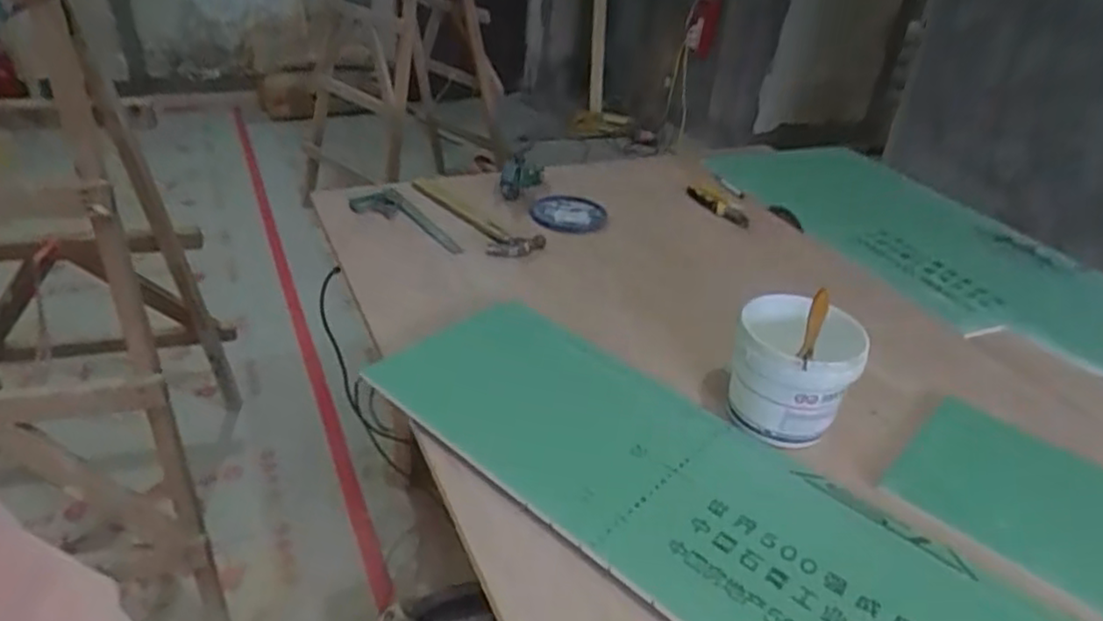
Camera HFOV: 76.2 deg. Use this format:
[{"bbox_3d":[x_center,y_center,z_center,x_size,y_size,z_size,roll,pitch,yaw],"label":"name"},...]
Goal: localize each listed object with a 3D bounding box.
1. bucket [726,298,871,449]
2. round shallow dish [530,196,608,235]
[{"bbox_3d":[0.326,0.080,0.947,0.153,0.148,0.153,4,32,-2],"label":"bucket"},{"bbox_3d":[0.036,-0.200,1.503,0.163,0.035,0.166,0,32,-7],"label":"round shallow dish"}]

